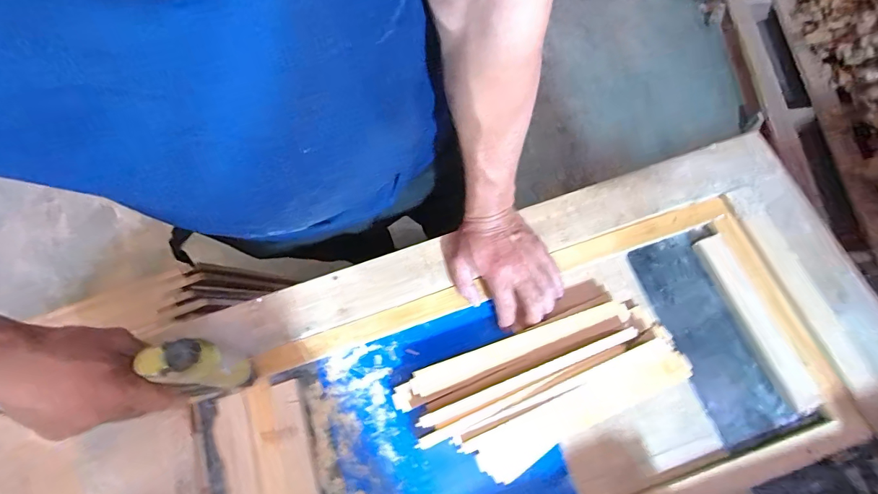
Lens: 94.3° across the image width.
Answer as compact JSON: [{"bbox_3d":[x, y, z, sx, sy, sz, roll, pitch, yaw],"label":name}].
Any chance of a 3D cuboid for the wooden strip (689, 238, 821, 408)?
[{"bbox_3d":[0.373,0.082,0.479,0.034,0.009,0.208,-22,75,-5],"label":"wooden strip"}]

